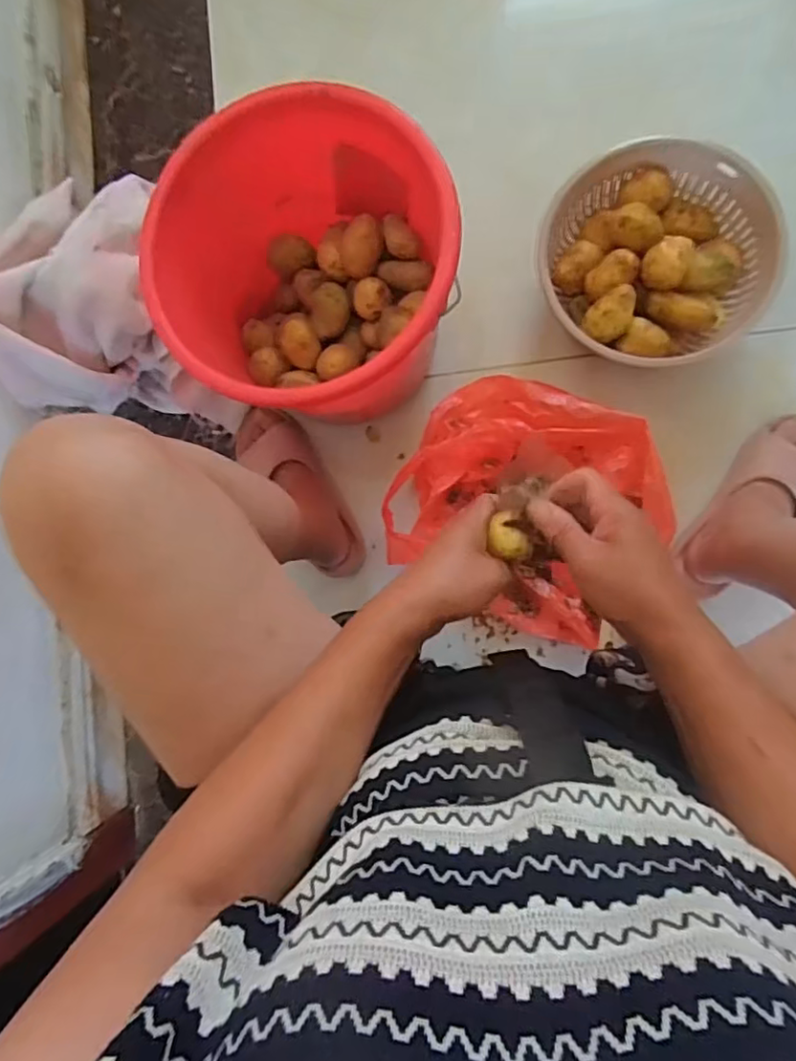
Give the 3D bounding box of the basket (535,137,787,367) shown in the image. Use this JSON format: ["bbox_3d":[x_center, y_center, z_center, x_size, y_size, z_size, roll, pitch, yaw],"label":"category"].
[{"bbox_3d":[0.287,-0.306,0.687,0.245,0.078,0.224,-5,86,7],"label":"basket"}]

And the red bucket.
[{"bbox_3d":[-0.077,-0.248,0.647,0.271,0.223,0.273,0,86,7],"label":"red bucket"}]

